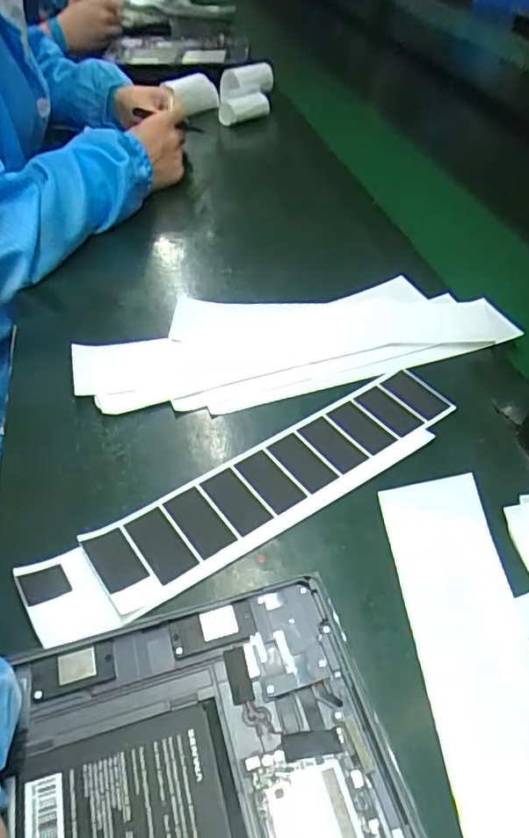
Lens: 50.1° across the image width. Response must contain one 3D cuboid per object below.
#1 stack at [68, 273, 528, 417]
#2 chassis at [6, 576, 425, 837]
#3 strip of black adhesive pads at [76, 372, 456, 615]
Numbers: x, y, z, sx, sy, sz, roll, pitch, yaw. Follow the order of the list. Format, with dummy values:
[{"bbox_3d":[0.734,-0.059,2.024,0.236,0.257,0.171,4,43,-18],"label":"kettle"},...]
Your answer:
[{"bbox_3d":[0.022,-0.069,0.469,0.343,0.008,0.131,-12,47,-10],"label":"stack"},{"bbox_3d":[-0.015,0.188,0.193,0.166,0.006,0.252,-13,47,-11],"label":"chassis"},{"bbox_3d":[0.014,0.035,0.372,0.262,0.006,0.051,-27,48,-24],"label":"strip of black adhesive pads"}]

